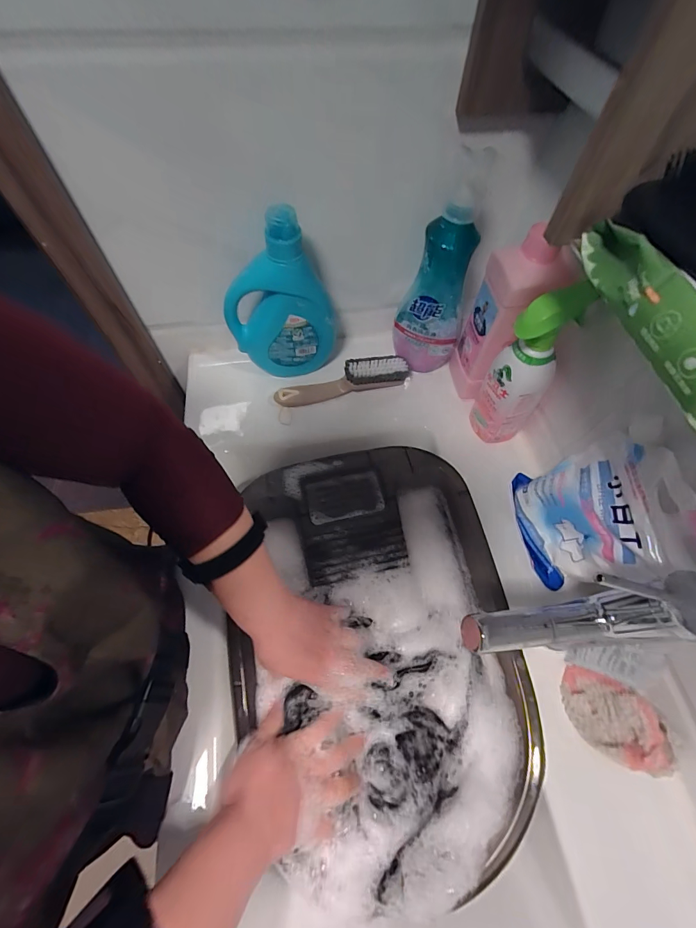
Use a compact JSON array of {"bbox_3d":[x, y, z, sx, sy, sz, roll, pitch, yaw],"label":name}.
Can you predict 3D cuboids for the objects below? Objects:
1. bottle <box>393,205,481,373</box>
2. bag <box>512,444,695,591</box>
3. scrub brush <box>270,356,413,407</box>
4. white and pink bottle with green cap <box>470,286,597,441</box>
[{"bbox_3d":[0.119,-0.232,0.523,0.088,0.227,0.066,-3,62,-2],"label":"bottle"},{"bbox_3d":[0.264,0.058,0.396,0.069,0.180,0.177,-6,62,-4],"label":"bag"},{"bbox_3d":[-0.008,-0.129,0.582,0.214,0.055,0.039,-10,63,-6],"label":"scrub brush"},{"bbox_3d":[0.218,-0.112,0.459,0.077,0.227,0.071,35,67,16],"label":"white and pink bottle with green cap"}]

